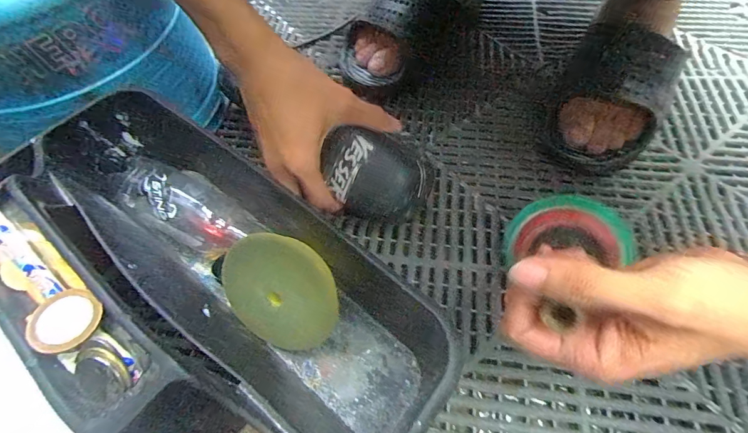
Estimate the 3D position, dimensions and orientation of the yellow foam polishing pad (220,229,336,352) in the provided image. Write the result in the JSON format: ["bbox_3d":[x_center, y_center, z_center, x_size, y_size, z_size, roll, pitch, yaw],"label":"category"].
[{"bbox_3d":[-0.075,0.059,0.300,0.098,0.014,0.088,8,103,18],"label":"yellow foam polishing pad"}]

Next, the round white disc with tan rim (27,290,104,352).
[{"bbox_3d":[-0.140,0.047,0.172,0.029,0.006,0.027,-1,60,1],"label":"round white disc with tan rim"}]

